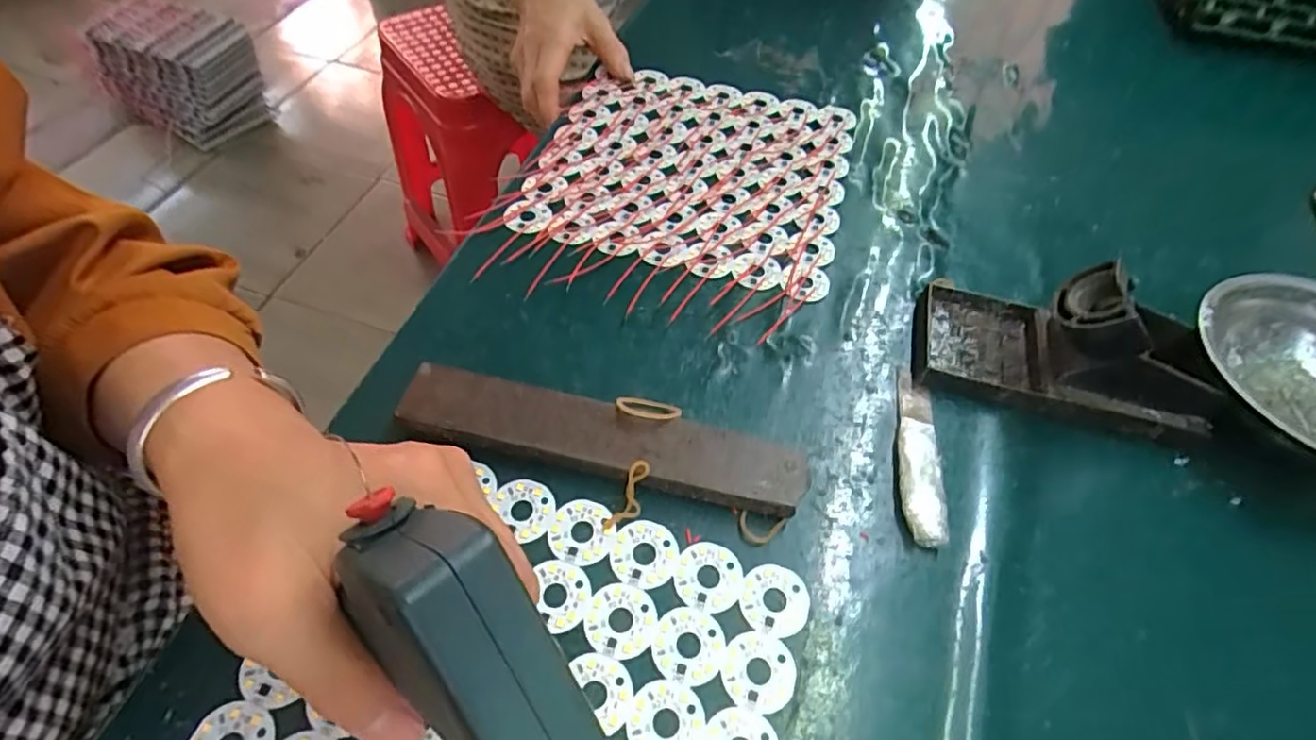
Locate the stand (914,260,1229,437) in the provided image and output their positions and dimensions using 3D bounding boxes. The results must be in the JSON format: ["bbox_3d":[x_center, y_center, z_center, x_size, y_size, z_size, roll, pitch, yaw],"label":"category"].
[{"bbox_3d":[0.230,-0.018,0.345,0.155,0.062,0.075,17,55,9],"label":"stand"}]

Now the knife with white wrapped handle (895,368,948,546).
[{"bbox_3d":[0.135,0.042,0.327,0.022,0.009,0.101,9,55,3],"label":"knife with white wrapped handle"}]

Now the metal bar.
[{"bbox_3d":[-0.027,0.035,0.315,0.197,0.021,0.037,11,55,5],"label":"metal bar"}]

